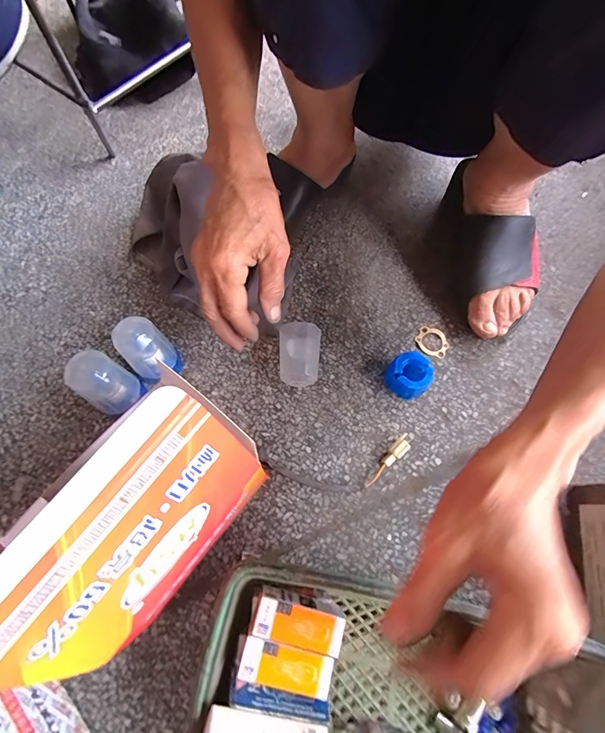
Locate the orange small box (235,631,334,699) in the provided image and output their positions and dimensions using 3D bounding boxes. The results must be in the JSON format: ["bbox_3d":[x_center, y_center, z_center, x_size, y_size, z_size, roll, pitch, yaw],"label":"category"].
[{"bbox_3d":[-0.014,0.213,0.260,0.069,0.026,0.025,13,67,4],"label":"orange small box"}]

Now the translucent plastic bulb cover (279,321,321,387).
[{"bbox_3d":[-0.003,-0.009,0.389,0.043,0.028,0.068,-1,67,-2],"label":"translucent plastic bulb cover"}]

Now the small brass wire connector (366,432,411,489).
[{"bbox_3d":[0.085,0.095,0.358,0.014,0.014,0.063,41,72,15],"label":"small brass wire connector"}]

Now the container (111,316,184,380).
[{"bbox_3d":[-0.151,-0.015,0.359,0.041,0.080,0.040,34,71,13],"label":"container"}]

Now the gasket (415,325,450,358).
[{"bbox_3d":[0.150,-0.029,0.413,0.037,0.004,0.034,30,70,11],"label":"gasket"}]

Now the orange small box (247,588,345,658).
[{"bbox_3d":[-0.005,0.189,0.272,0.067,0.037,0.030,13,67,4],"label":"orange small box"}]

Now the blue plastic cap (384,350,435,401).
[{"bbox_3d":[0.113,0.009,0.383,0.043,0.027,0.043,0,67,-1],"label":"blue plastic cap"}]

